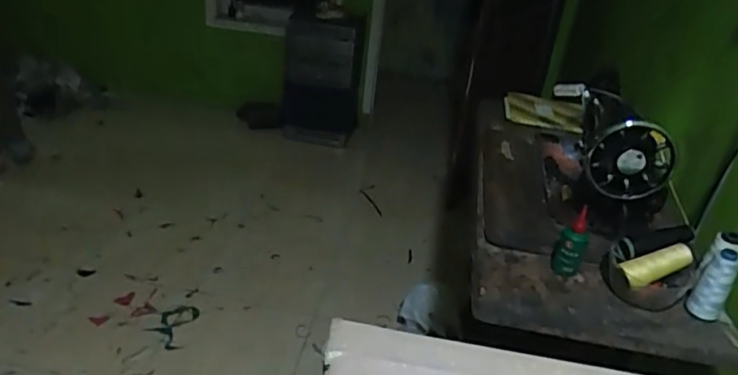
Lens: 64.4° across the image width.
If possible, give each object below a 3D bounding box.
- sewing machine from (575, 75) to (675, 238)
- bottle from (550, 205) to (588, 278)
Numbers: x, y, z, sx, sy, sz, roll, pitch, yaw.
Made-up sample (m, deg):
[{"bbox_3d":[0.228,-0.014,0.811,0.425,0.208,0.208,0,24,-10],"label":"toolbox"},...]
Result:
[{"bbox_3d":[0.463,-0.080,1.077,0.164,0.212,0.335,12,31,10],"label":"sewing machine"},{"bbox_3d":[0.320,0.091,0.927,0.046,0.123,0.049,15,31,19],"label":"bottle"}]

